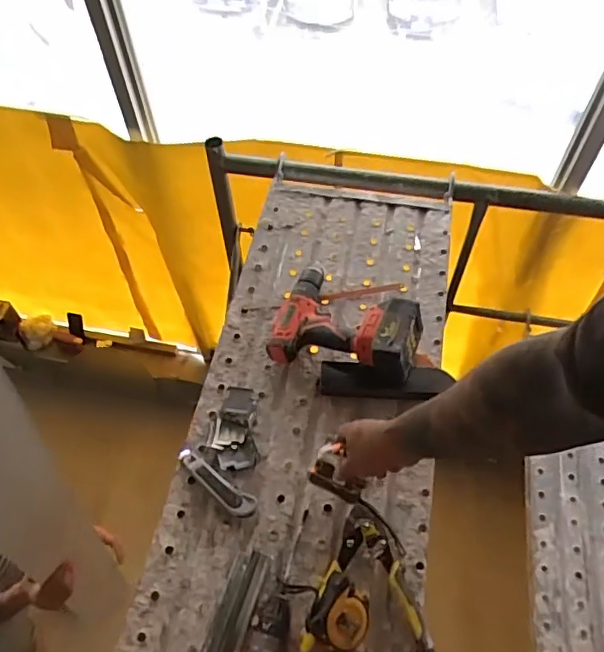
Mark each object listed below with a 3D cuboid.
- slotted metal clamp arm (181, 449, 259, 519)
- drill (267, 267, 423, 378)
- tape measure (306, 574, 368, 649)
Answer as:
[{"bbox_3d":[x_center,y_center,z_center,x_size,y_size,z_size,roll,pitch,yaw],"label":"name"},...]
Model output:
[{"bbox_3d":[-0.129,0.230,0.821,0.149,0.020,0.034,32,64,20],"label":"slotted metal clamp arm"},{"bbox_3d":[0.077,-0.027,0.924,0.243,0.117,0.200,11,59,8],"label":"drill"},{"bbox_3d":[0.045,0.358,0.697,0.077,0.042,0.074,35,59,-11],"label":"tape measure"}]

